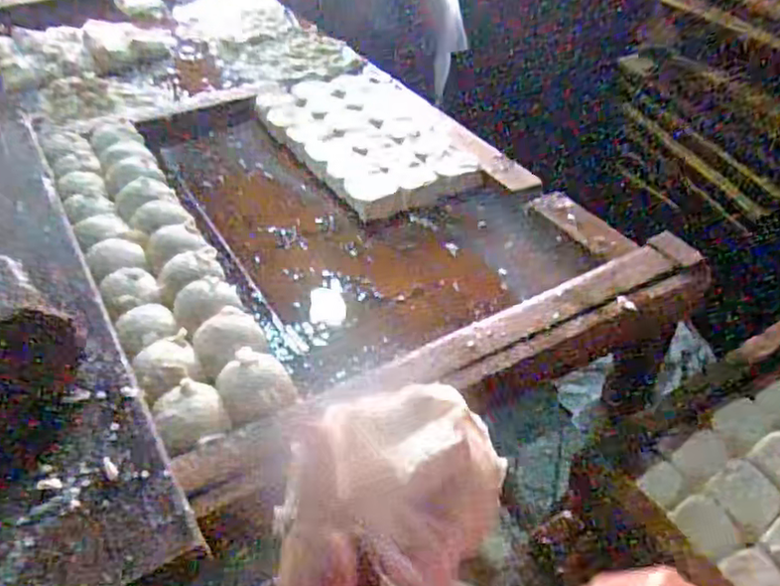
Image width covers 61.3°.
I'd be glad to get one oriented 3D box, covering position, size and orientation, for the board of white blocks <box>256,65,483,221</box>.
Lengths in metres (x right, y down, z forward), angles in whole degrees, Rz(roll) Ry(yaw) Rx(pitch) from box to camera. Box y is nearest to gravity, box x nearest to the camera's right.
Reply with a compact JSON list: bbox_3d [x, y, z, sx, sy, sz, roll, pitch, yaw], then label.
[{"bbox_3d":[-0.031,-0.224,0.925,0.219,0.023,0.351,-22,46,-18],"label":"board of white blocks"}]

